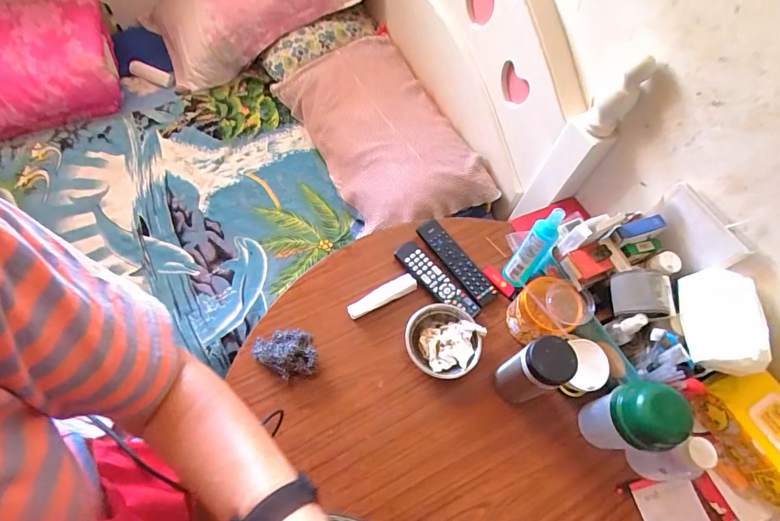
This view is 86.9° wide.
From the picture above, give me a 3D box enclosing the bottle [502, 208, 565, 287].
[{"bbox_3d":[0.243,-0.015,0.704,0.048,0.194,0.039,35,66,14],"label":"bottle"}]

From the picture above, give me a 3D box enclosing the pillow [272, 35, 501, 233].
[{"bbox_3d":[-0.023,-0.355,1.116,0.322,0.188,0.627,-26,67,-16],"label":"pillow"}]

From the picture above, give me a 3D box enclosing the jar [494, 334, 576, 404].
[{"bbox_3d":[0.211,0.168,0.615,0.058,0.173,0.065,-20,65,-13],"label":"jar"}]

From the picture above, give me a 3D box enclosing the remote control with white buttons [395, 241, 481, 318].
[{"bbox_3d":[0.086,0.036,0.767,0.041,0.016,0.187,-40,72,-21],"label":"remote control with white buttons"}]

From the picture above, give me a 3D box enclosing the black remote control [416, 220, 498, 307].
[{"bbox_3d":[0.126,-0.002,0.785,0.050,0.022,0.196,-33,69,-19],"label":"black remote control"}]

